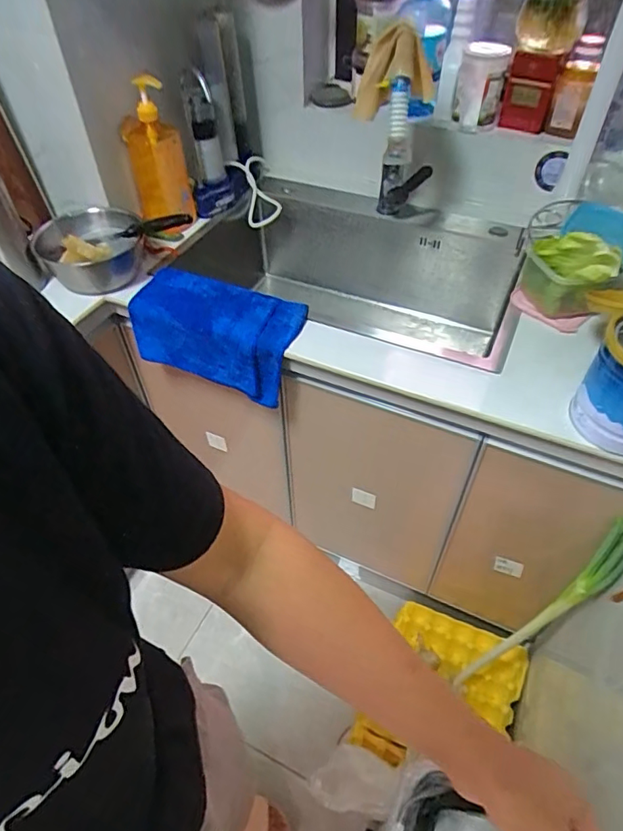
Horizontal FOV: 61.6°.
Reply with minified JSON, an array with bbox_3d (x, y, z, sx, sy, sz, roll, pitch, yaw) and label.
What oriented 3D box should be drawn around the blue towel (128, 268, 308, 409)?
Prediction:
[{"bbox_3d":[-0.160,-0.137,0.903,0.295,0.145,0.136,15,47,21],"label":"blue towel"}]

